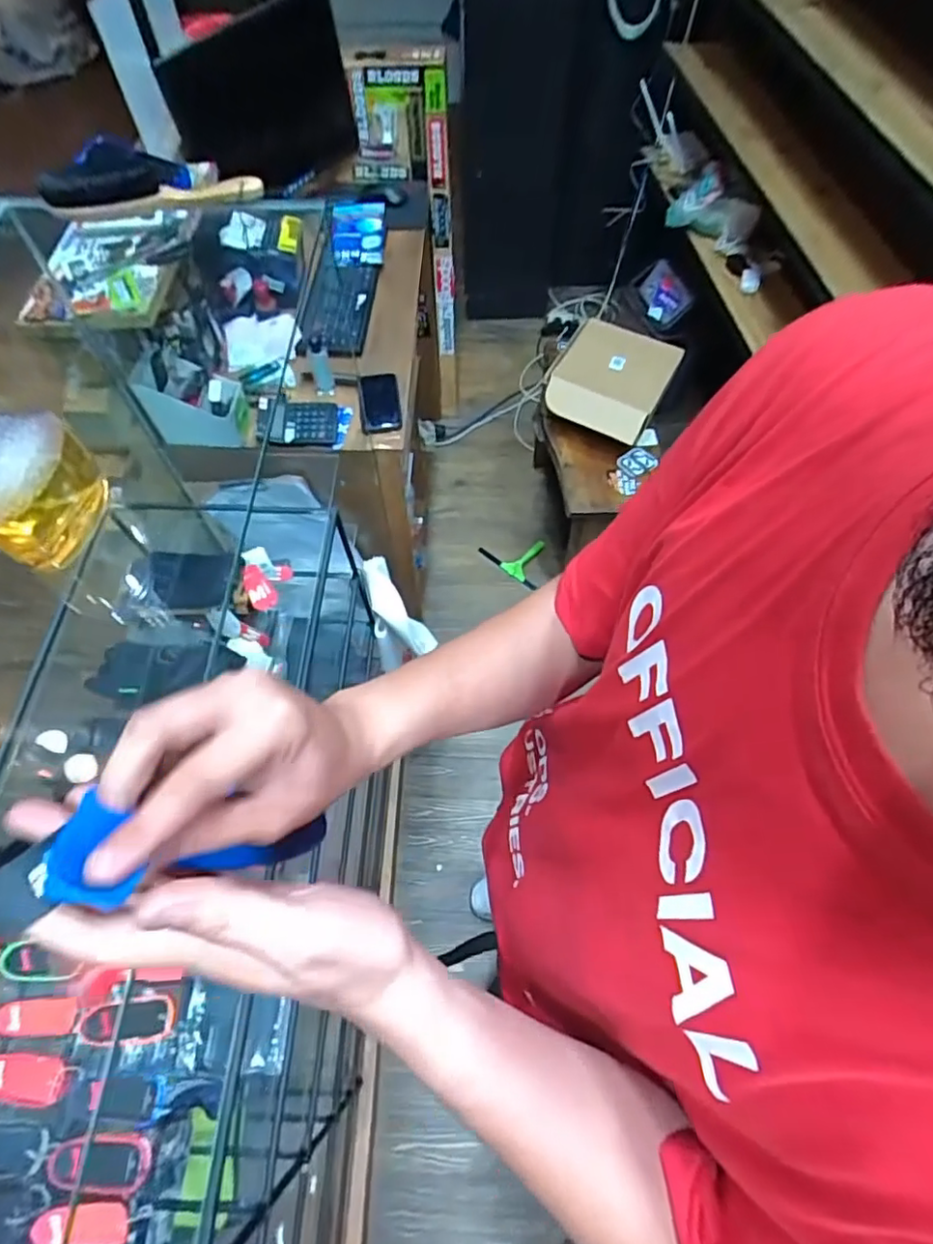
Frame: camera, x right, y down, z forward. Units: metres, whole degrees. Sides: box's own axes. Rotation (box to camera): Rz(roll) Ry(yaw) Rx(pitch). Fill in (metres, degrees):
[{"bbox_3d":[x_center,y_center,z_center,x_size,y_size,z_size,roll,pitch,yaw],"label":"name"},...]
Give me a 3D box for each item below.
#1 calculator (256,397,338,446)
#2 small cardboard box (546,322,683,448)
[{"bbox_3d":[-0.316,-0.374,1.114,0.141,0.020,0.114,2,62,-18],"label":"calculator"},{"bbox_3d":[0.359,-0.601,1.459,0.255,0.102,0.260,25,65,13],"label":"small cardboard box"}]

